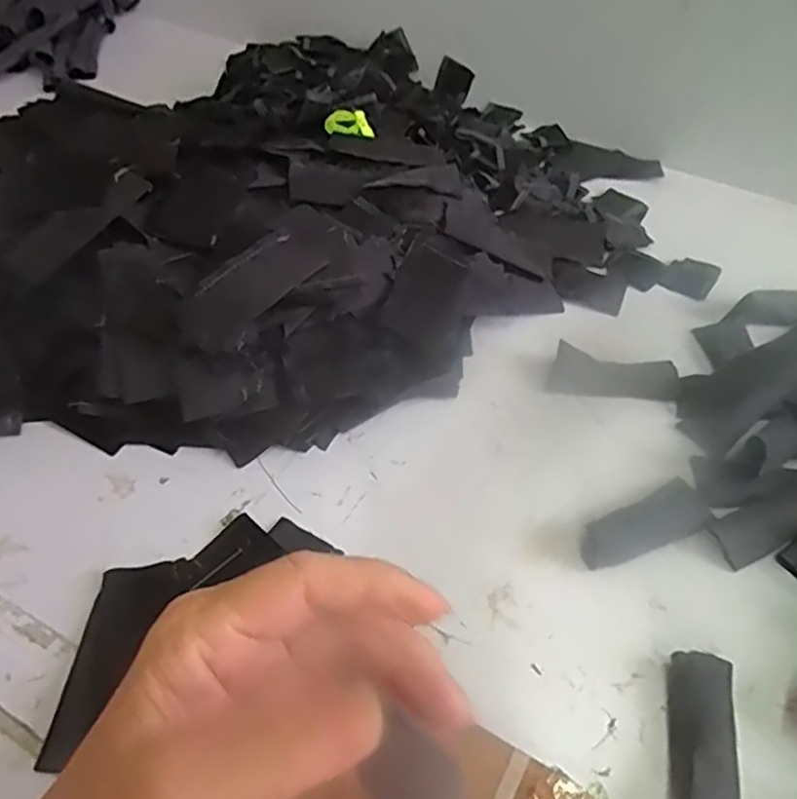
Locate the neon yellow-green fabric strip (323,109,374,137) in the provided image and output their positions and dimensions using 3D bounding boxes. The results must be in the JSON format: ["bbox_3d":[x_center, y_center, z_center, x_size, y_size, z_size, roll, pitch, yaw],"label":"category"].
[{"bbox_3d":[-0.054,-0.298,0.718,0.050,0.021,0.034,-6,50,-7],"label":"neon yellow-green fabric strip"}]

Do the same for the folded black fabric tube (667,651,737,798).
[{"bbox_3d":[0.172,0.197,0.372,0.034,0.025,0.105,11,50,8],"label":"folded black fabric tube"}]

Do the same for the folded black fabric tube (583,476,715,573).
[{"bbox_3d":[0.174,0.090,0.472,0.101,0.010,0.040,-21,54,-18],"label":"folded black fabric tube"}]

